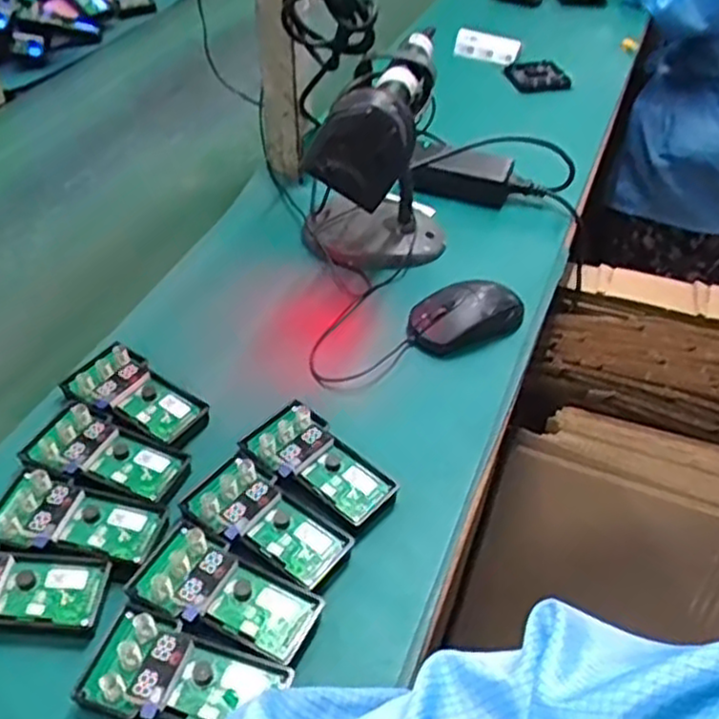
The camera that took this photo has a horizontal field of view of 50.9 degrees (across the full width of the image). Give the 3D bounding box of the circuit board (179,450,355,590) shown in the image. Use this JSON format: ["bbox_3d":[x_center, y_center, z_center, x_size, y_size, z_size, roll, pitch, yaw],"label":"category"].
[{"bbox_3d":[-0.065,0.111,0.525,0.113,0.019,0.059,30,50,28],"label":"circuit board"}]

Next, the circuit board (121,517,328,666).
[{"bbox_3d":[-0.087,0.149,0.483,0.119,0.018,0.059,22,47,21],"label":"circuit board"}]

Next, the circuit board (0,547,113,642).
[{"bbox_3d":[-0.223,0.148,0.481,0.115,0.019,0.059,3,43,2],"label":"circuit board"}]

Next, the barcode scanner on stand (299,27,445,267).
[{"bbox_3d":[0.016,-0.164,0.685,0.131,0.194,0.171,1,43,0],"label":"barcode scanner on stand"}]

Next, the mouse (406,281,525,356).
[{"bbox_3d":[0.101,-0.041,0.688,0.115,0.033,0.061,-14,45,-16],"label":"mouse"}]

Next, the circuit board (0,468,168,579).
[{"bbox_3d":[-0.195,0.111,0.519,0.110,0.015,0.056,11,43,10],"label":"circuit board"}]

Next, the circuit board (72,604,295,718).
[{"bbox_3d":[-0.104,0.188,0.442,0.109,0.020,0.061,16,45,15],"label":"circuit board"}]

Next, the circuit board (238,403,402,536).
[{"bbox_3d":[-0.028,0.079,0.565,0.114,0.021,0.061,30,50,28],"label":"circuit board"}]

